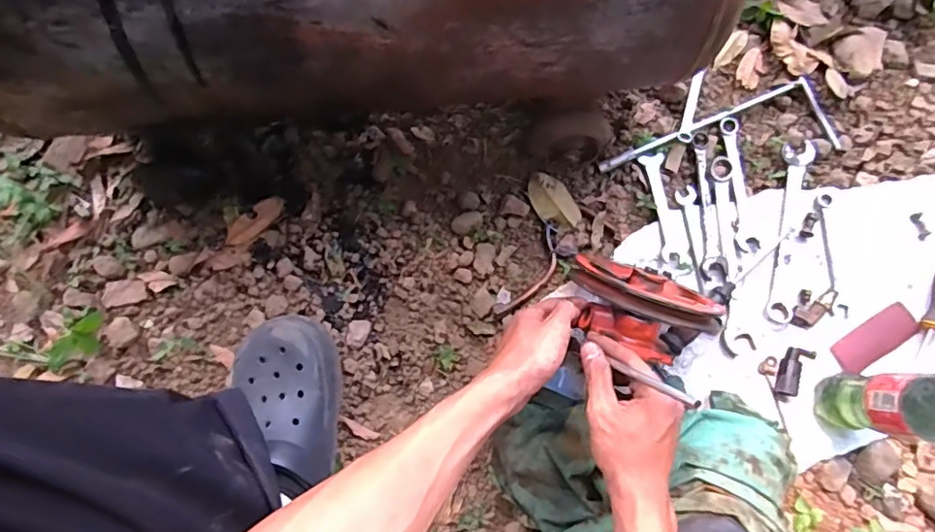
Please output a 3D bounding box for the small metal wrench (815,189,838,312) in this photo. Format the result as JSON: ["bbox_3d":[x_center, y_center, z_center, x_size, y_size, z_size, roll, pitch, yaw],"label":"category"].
[{"bbox_3d":[0.409,-0.017,0.648,0.020,0.004,0.139,4,80,0],"label":"small metal wrench"}]

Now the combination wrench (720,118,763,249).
[{"bbox_3d":[0.320,-0.097,0.670,0.026,0.015,0.161,-1,80,-1],"label":"combination wrench"}]

